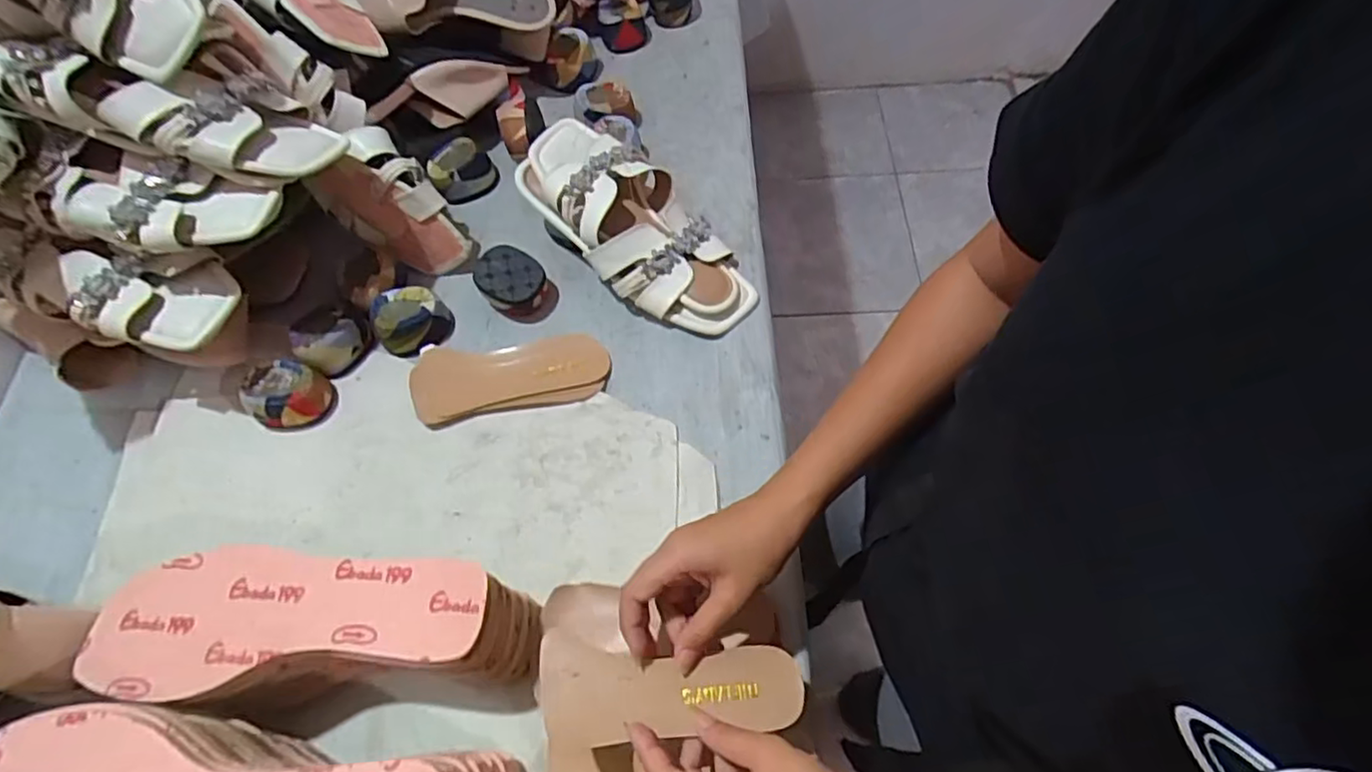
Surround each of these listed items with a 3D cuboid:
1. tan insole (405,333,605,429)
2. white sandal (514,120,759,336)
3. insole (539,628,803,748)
[{"bbox_3d":[-0.148,-0.010,0.547,0.161,0.007,0.069,-10,62,-3],"label":"tan insole"},{"bbox_3d":[-0.042,-0.141,0.569,0.242,0.056,0.108,43,70,5],"label":"white sandal"},{"bbox_3d":[-0.010,0.179,0.386,0.153,0.011,0.057,0,62,0],"label":"insole"}]

